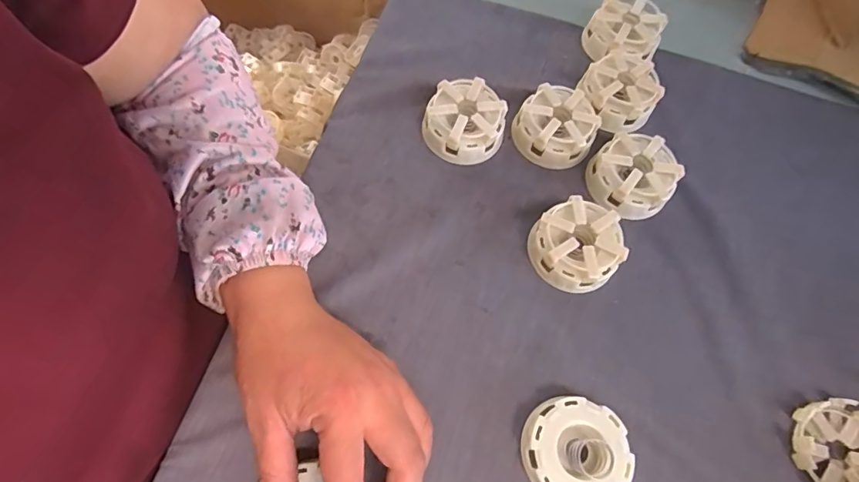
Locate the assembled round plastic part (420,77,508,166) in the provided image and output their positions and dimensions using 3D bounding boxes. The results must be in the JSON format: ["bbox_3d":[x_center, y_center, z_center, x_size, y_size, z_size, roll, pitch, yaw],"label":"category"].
[{"bbox_3d":[0.029,-0.098,0.389,0.064,0.030,0.063,1,67,-3],"label":"assembled round plastic part"}]

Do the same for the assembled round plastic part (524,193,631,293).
[{"bbox_3d":[0.109,0.003,0.355,0.063,0.030,0.061,1,67,-3],"label":"assembled round plastic part"}]

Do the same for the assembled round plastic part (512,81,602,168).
[{"bbox_3d":[0.105,-0.095,0.397,0.063,0.030,0.058,29,69,9],"label":"assembled round plastic part"}]

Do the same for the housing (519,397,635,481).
[{"bbox_3d":[0.092,0.133,0.301,0.064,0.027,0.062,1,67,-3],"label":"housing"}]

